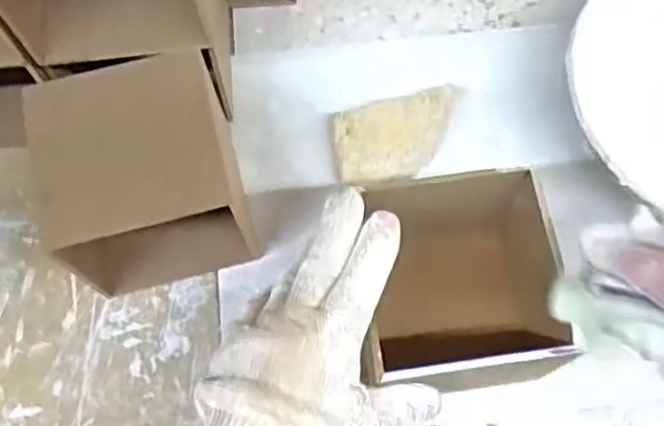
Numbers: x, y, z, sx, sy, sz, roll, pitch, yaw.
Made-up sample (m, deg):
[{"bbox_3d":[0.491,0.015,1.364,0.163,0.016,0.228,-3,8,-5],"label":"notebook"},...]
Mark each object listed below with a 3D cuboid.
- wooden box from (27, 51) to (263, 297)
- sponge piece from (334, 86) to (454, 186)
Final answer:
[{"bbox_3d":[-0.121,-0.027,0.465,0.115,0.130,0.108,-14,71,-5],"label":"wooden box"},{"bbox_3d":[0.048,-0.053,0.525,0.091,0.026,0.062,-11,71,-4],"label":"sponge piece"}]

